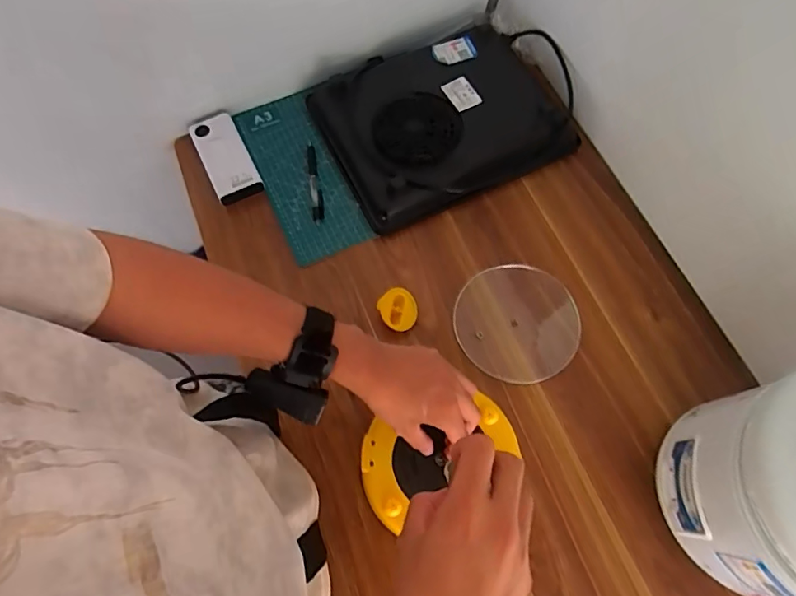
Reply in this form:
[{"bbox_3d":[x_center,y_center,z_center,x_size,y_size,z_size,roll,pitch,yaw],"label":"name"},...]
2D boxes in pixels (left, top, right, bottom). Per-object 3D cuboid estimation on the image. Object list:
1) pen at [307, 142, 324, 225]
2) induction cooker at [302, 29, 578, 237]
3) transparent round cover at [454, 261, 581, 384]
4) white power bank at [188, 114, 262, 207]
[{"bbox_3d":[-0.124,-0.172,0.745,0.017,0.009,0.137,-8,68,-4],"label":"pen"},{"bbox_3d":[0.070,-0.284,0.763,0.354,0.065,0.291,-24,70,-10],"label":"induction cooker"},{"bbox_3d":[0.152,0.030,0.647,0.150,0.015,0.155,-3,67,7],"label":"transparent round cover"},{"bbox_3d":[-0.263,-0.213,0.761,0.068,0.030,0.146,-25,70,-10],"label":"white power bank"}]

